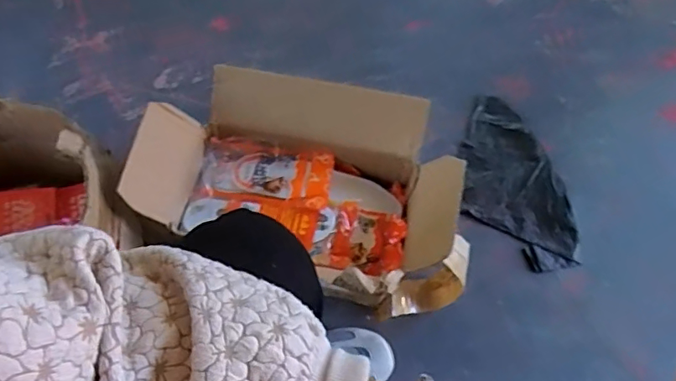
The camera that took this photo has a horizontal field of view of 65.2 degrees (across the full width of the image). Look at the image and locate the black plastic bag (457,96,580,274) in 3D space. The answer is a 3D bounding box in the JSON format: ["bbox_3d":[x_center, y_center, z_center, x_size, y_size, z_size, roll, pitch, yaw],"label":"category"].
[{"bbox_3d":[0.275,-0.015,0.857,0.157,0.029,0.303,-11,66,-4],"label":"black plastic bag"}]

